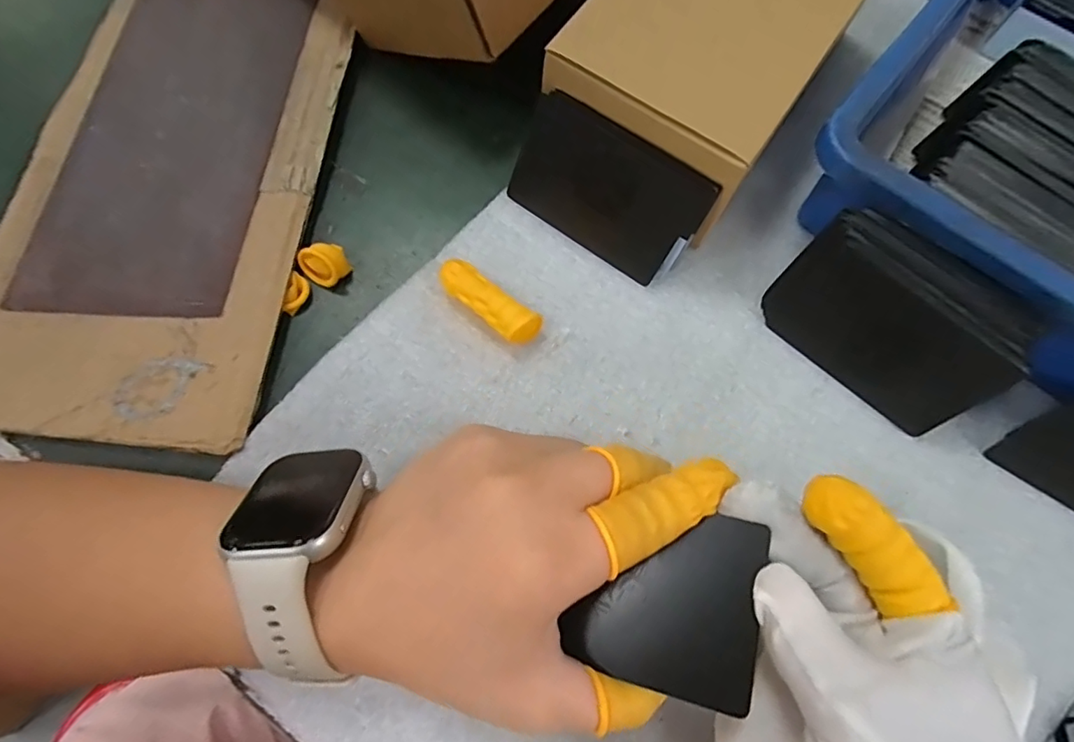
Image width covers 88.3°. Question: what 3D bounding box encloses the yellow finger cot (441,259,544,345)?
[{"bbox_3d":[-0.022,-0.030,0.251,0.050,0.018,0.018,36,76,8],"label":"yellow finger cot"}]

